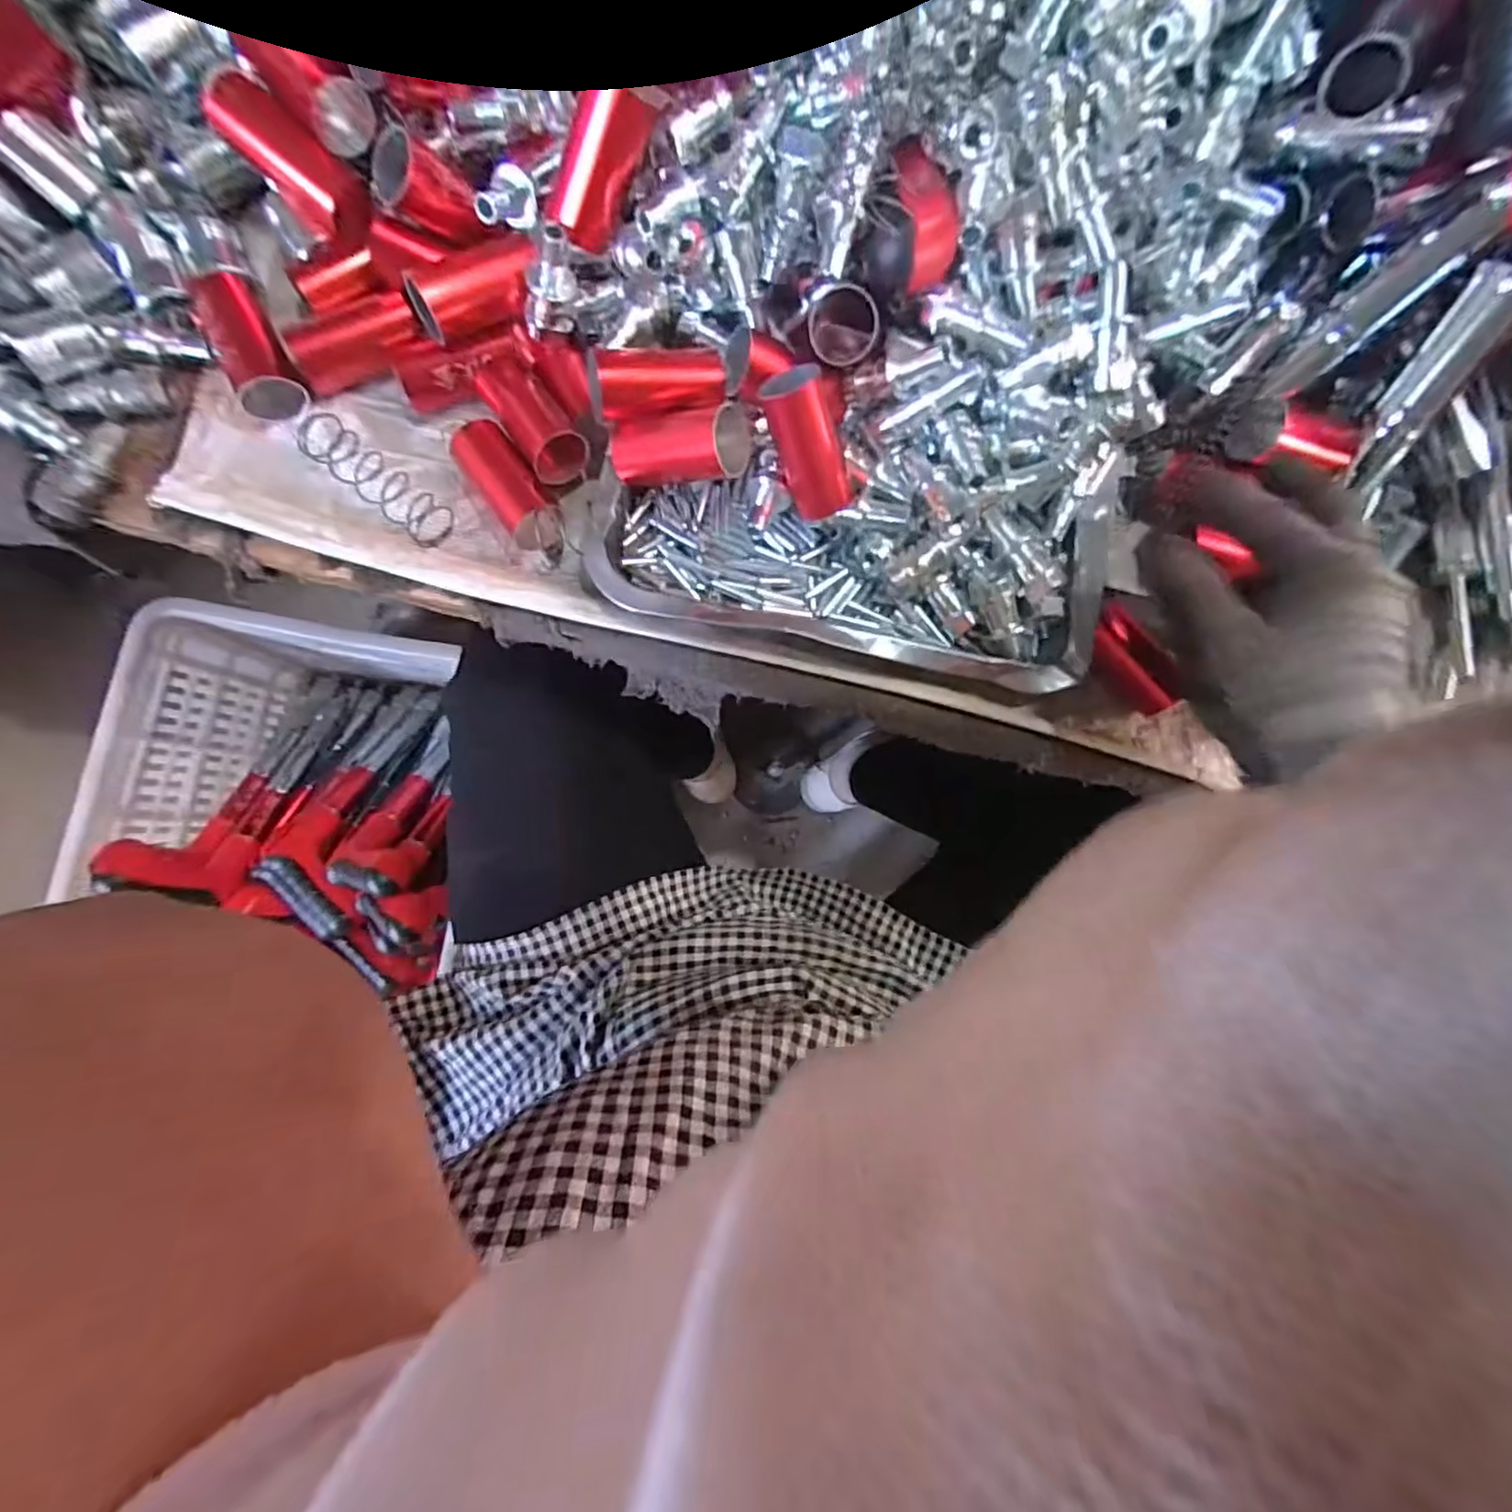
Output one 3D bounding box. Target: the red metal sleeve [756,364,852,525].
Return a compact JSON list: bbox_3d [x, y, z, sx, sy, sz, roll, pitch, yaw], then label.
[{"bbox_3d":[0.025,-0.145,0.303,0.028,0.023,0.063,-30,123,-7],"label":"red metal sleeve"}]

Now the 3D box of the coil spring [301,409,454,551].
[{"bbox_3d":[-0.190,-0.139,0.321,0.080,0.019,0.023,38,82,1],"label":"coil spring"}]

